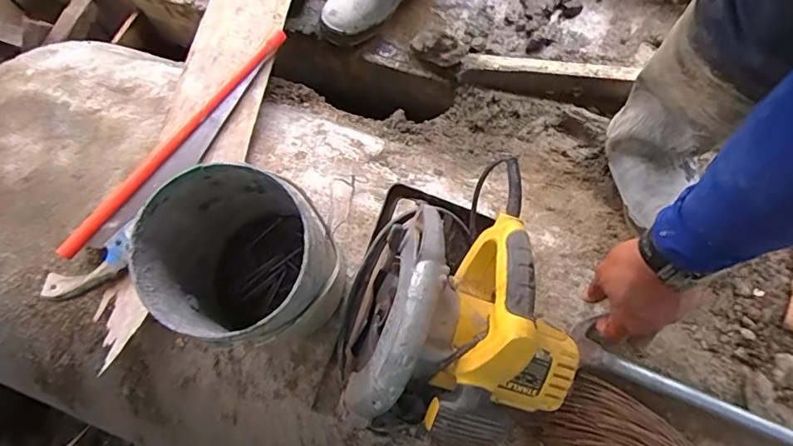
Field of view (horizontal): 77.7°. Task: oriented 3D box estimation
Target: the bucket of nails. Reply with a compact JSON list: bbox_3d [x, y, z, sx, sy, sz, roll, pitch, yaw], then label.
[{"bbox_3d":[-0.162,0.051,0.555,0.168,0.200,0.162,0,73,1],"label":"bucket of nails"}]

